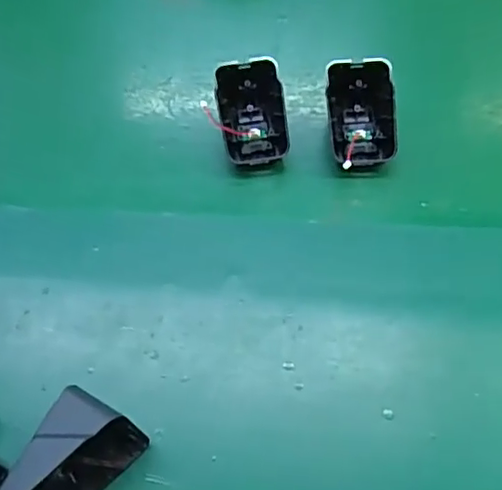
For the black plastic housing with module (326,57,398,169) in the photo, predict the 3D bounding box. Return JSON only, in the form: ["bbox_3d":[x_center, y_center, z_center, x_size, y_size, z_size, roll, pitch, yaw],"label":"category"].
[{"bbox_3d":[0.073,-0.089,0.386,0.048,0.025,0.074,-2,90,-5],"label":"black plastic housing with module"}]

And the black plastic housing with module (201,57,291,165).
[{"bbox_3d":[-0.003,-0.090,0.386,0.049,0.024,0.070,-6,90,-11],"label":"black plastic housing with module"}]

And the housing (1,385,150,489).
[{"bbox_3d":[-0.093,0.101,0.275,0.072,0.044,0.053,-40,65,-20],"label":"housing"}]

